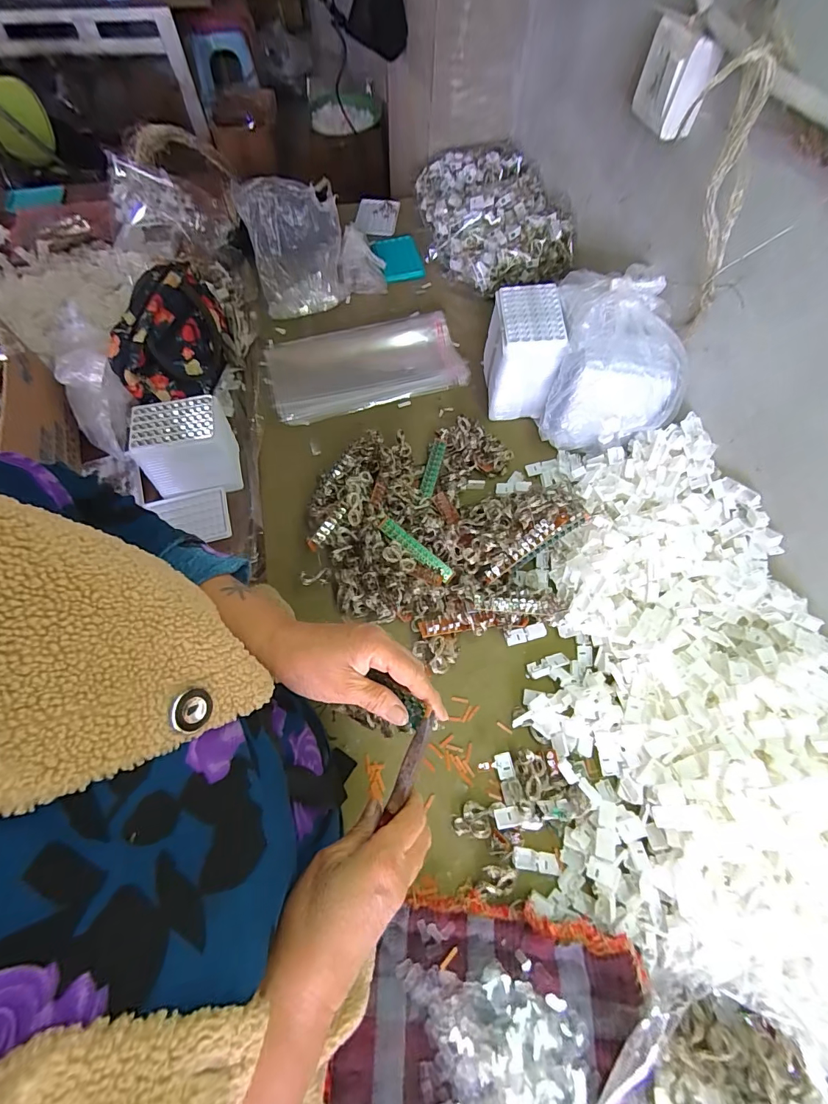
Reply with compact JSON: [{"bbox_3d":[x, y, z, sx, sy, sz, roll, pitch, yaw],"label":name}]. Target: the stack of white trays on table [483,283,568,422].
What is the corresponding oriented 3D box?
[{"bbox_3d":[0.169,-0.315,0.683,0.093,0.152,0.124,1,65,0],"label":"stack of white trays on table"}]

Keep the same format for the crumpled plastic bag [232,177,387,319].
[{"bbox_3d":[-0.182,-0.571,0.793,0.241,0.165,0.104,-14,66,-7],"label":"crumpled plastic bag"}]

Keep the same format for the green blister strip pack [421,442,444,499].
[{"bbox_3d":[0.029,-0.131,0.677,0.020,0.009,0.106,14,66,6],"label":"green blister strip pack"}]

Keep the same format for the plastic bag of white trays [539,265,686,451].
[{"bbox_3d":[0.291,-0.291,0.645,0.166,0.177,0.220,6,65,2],"label":"plastic bag of white trays"}]

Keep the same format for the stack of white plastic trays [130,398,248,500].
[{"bbox_3d":[-0.355,-0.162,0.677,0.140,0.104,0.108,-18,67,-9],"label":"stack of white plastic trays"}]

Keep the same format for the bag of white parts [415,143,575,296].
[{"bbox_3d":[0.154,-0.706,0.888,0.253,0.101,0.389,-10,66,-5],"label":"bag of white parts"}]

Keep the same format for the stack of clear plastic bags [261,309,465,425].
[{"bbox_3d":[-0.088,-0.337,0.769,0.341,0.027,0.176,-15,66,-7],"label":"stack of clear plastic bags"}]

